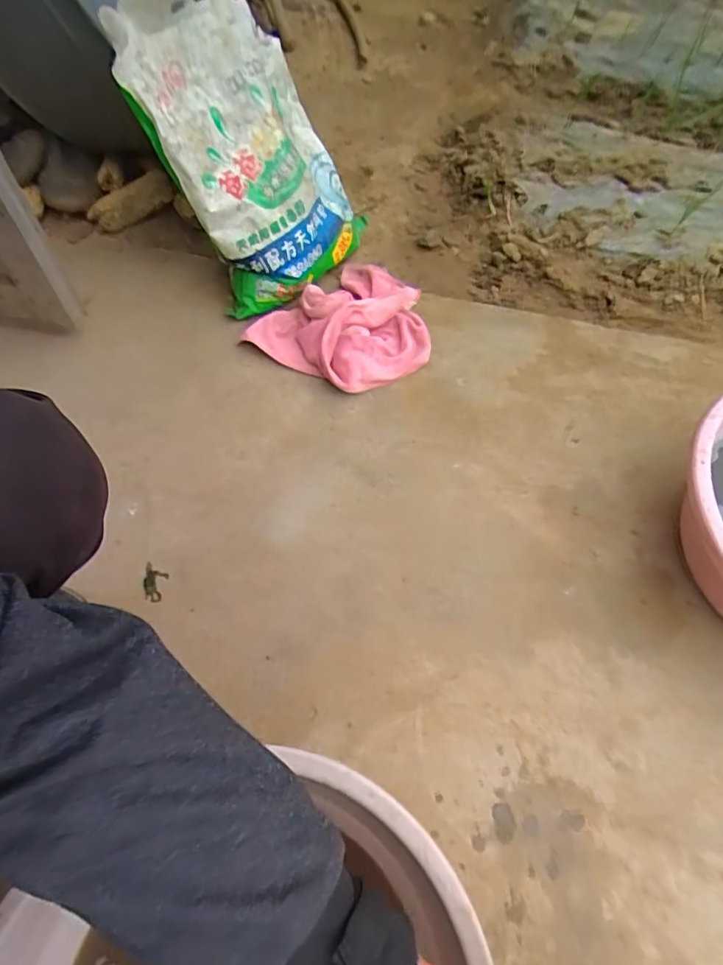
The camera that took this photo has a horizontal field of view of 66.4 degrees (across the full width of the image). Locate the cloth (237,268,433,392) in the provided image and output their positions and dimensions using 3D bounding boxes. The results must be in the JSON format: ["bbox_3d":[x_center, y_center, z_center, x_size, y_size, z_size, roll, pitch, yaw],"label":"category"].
[{"bbox_3d":[-0.015,-0.233,0.825,0.259,0.063,0.214,-34,67,-18],"label":"cloth"}]

